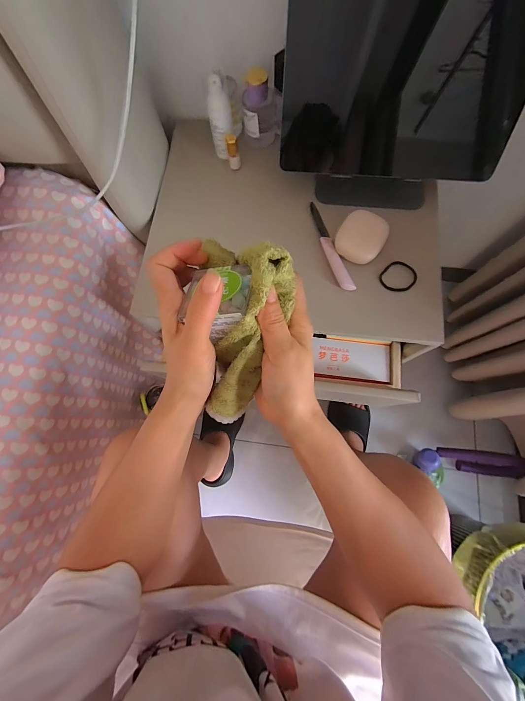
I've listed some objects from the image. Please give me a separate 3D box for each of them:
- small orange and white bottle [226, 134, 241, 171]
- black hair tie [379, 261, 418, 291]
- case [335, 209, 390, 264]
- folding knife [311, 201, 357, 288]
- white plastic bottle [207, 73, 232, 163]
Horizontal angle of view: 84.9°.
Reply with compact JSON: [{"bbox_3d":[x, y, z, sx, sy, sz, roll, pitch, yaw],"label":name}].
[{"bbox_3d":[-0.046,-0.314,0.455,0.017,0.043,0.020,-10,75,-1],"label":"small orange and white bottle"},{"bbox_3d":[0.198,-0.106,0.418,0.047,0.005,0.046,-1,82,8],"label":"black hair tie"},{"bbox_3d":[0.142,-0.164,0.412,0.065,0.021,0.068,31,79,9],"label":"case"},{"bbox_3d":[0.100,-0.158,0.432,0.020,0.012,0.159,-18,76,-3],"label":"folding knife"},{"bbox_3d":[-0.063,-0.343,0.432,0.032,0.105,0.026,-10,75,-1],"label":"white plastic bottle"}]

